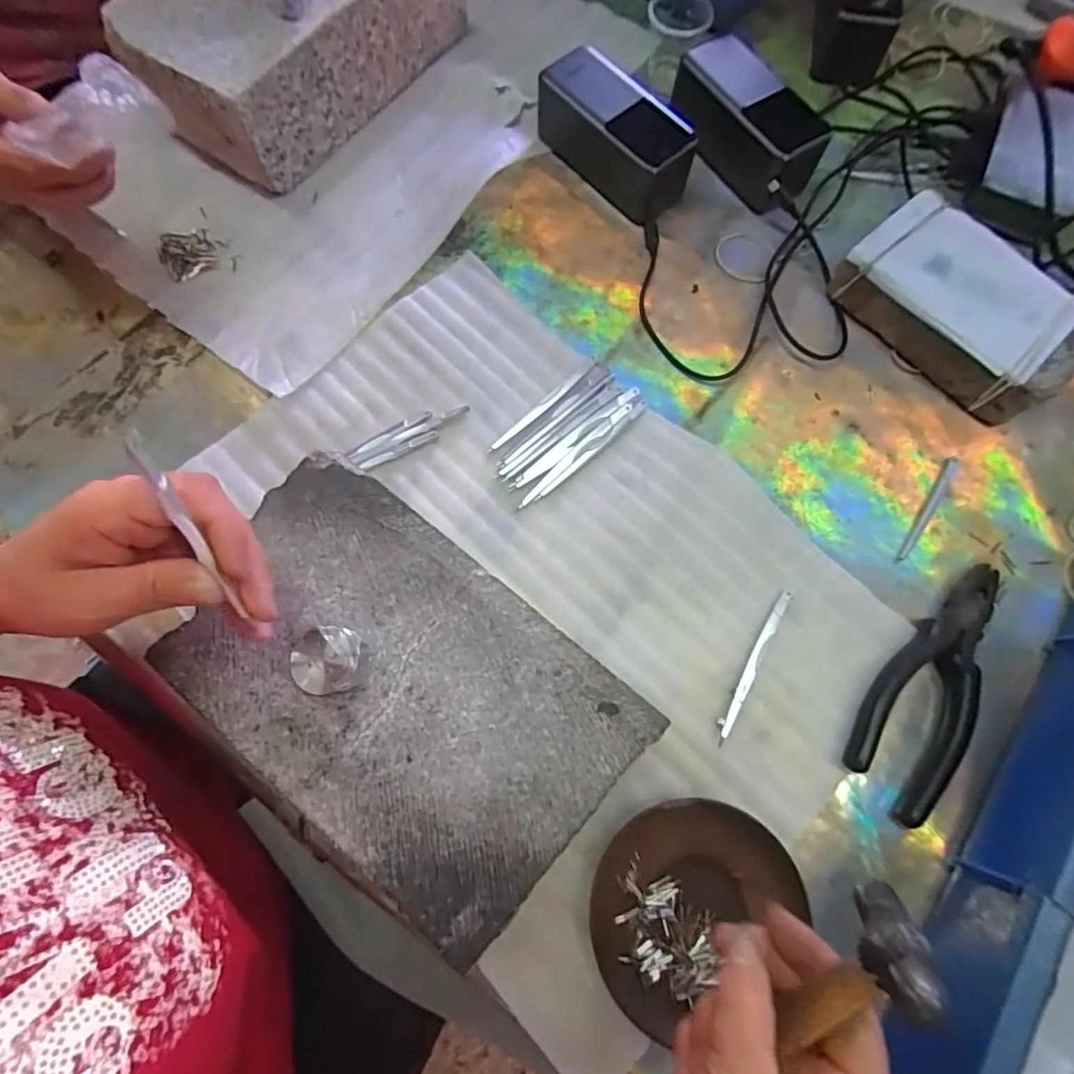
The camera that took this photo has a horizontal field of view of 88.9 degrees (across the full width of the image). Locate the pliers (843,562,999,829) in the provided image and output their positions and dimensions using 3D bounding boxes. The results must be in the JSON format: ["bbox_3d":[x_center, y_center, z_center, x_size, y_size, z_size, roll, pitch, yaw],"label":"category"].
[{"bbox_3d":[0.241,0.086,0.334,0.053,0.017,0.164,31,76,8],"label":"pliers"}]

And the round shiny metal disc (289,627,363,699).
[{"bbox_3d":[-0.104,0.063,0.276,0.029,0.026,0.031,0,74,-1],"label":"round shiny metal disc"}]

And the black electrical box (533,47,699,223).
[{"bbox_3d":[0.062,-0.314,0.426,0.128,0.054,0.056,44,78,11],"label":"black electrical box"}]

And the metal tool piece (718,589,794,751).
[{"bbox_3d":[0.136,0.079,0.342,0.008,0.005,0.106,31,76,8],"label":"metal tool piece"}]

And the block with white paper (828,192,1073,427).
[{"bbox_3d":[0.304,-0.164,0.394,0.087,0.044,0.156,-41,78,-12],"label":"block with white paper"}]

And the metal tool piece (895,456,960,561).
[{"bbox_3d":[0.267,-0.019,0.371,0.009,0.004,0.089,32,76,8],"label":"metal tool piece"}]

